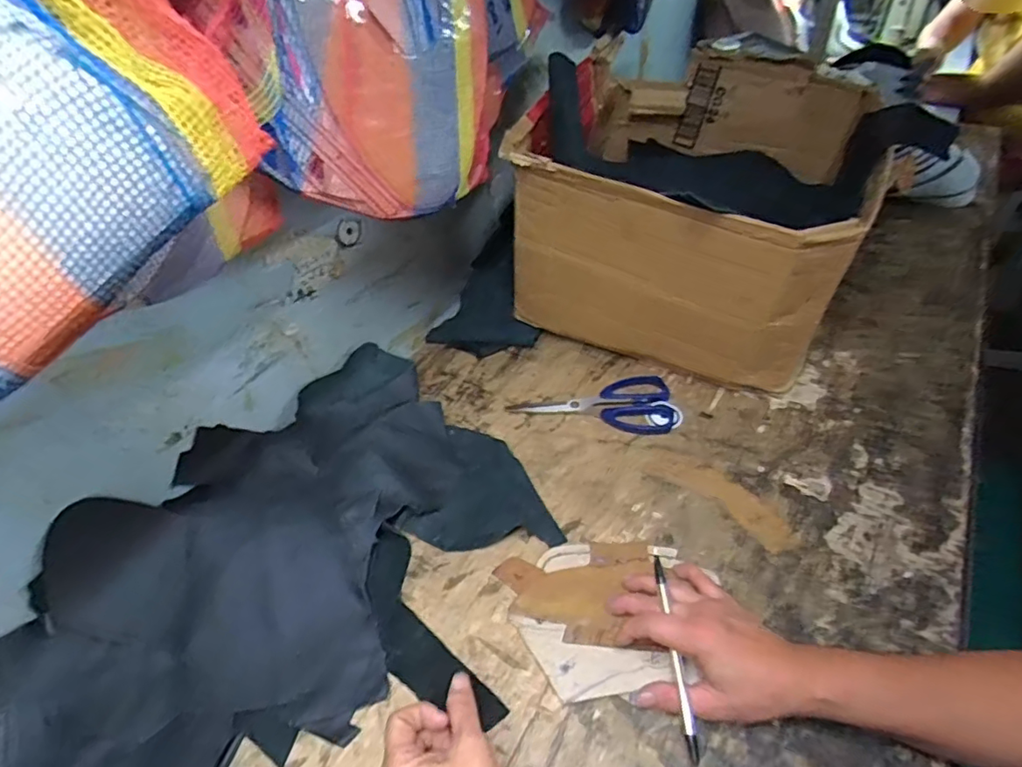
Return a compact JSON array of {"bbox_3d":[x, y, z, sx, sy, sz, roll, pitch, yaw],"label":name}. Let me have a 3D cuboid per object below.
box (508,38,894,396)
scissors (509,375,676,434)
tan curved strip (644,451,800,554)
[{"bbox_3d":[0.232,-0.228,0.721,0.336,0.259,0.457,15,47,21],"label":"box"},{"bbox_3d":[0.096,0.017,0.650,0.183,0.010,0.085,5,44,12],"label":"scissors"},{"bbox_3d":[0.205,0.107,0.545,0.045,0.004,0.149,-35,50,-28],"label":"tan curved strip"}]

